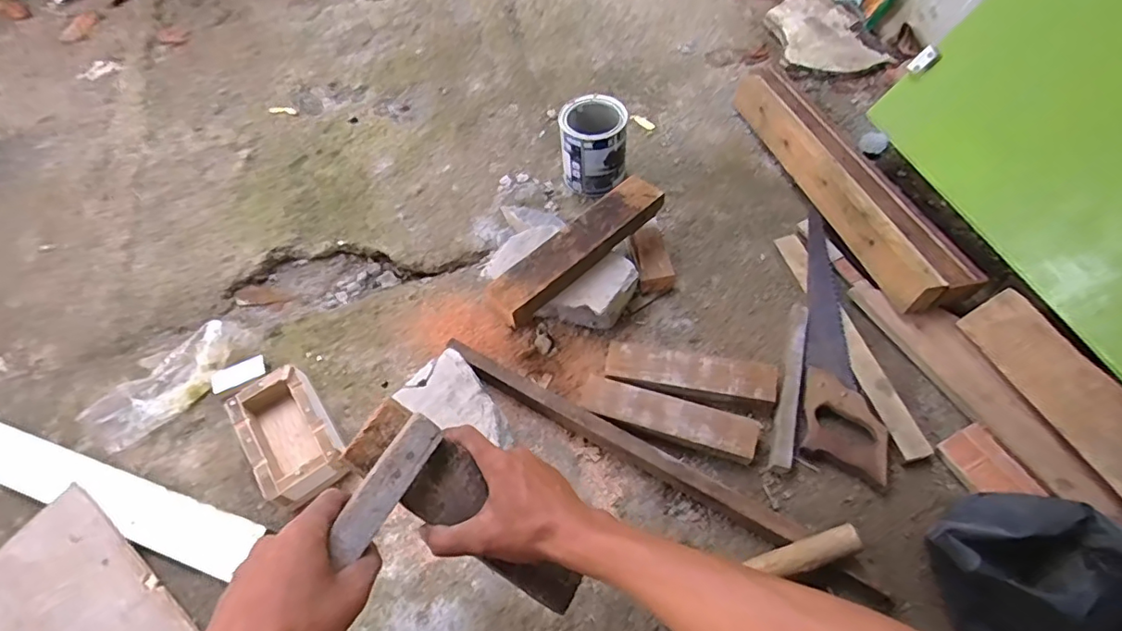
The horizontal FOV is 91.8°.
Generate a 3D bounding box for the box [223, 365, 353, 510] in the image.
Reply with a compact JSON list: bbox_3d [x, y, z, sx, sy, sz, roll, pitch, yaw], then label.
[{"bbox_3d":[-0.360,0.164,0.732,0.106,0.065,0.181,-31,62,-13],"label":"box"}]

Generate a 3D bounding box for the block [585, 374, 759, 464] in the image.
[{"bbox_3d":[0.139,0.138,0.720,0.228,0.048,0.057,16,62,14],"label":"block"}]

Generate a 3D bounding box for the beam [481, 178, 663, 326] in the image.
[{"bbox_3d":[0.023,-0.098,0.772,0.291,0.034,0.066,-40,64,-18],"label":"beam"}]

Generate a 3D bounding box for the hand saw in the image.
[{"bbox_3d":[0.392,0.026,0.754,0.098,0.019,0.386,10,61,10],"label":"hand saw"}]

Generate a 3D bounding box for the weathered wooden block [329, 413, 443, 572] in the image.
[{"bbox_3d":[-0.127,0.122,0.396,0.030,0.014,0.106,22,62,17],"label":"weathered wooden block"}]

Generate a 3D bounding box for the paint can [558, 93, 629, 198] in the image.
[{"bbox_3d":[0.057,-0.290,0.943,0.111,0.130,0.108,1,59,5],"label":"paint can"}]

